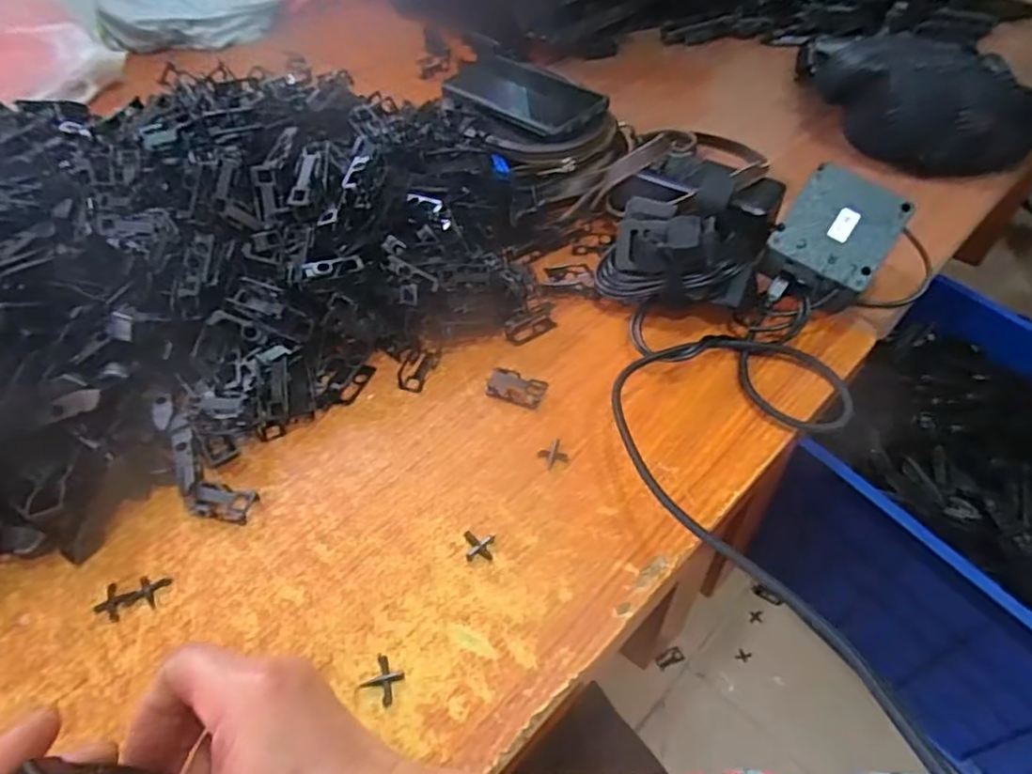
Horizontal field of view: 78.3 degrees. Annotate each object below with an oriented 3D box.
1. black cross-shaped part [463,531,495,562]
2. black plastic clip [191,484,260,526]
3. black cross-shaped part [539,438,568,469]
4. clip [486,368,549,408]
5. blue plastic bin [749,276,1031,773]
[{"bbox_3d":[-0.021,0.090,0.358,0.017,0.004,0.017,4,49,6],"label":"black cross-shaped part"},{"bbox_3d":[-0.173,0.069,0.375,0.035,0.012,0.018,8,49,10],"label":"black plastic clip"},{"bbox_3d":[0.024,0.041,0.397,0.017,0.004,0.016,-27,53,-20],"label":"black cross-shaped part"},{"bbox_3d":[0.001,0.001,0.424,0.037,0.010,0.020,18,52,17],"label":"clip"},{"bbox_3d":[0.606,0.170,0.825,0.430,0.279,0.448,-31,54,-22],"label":"blue plastic bin"}]

